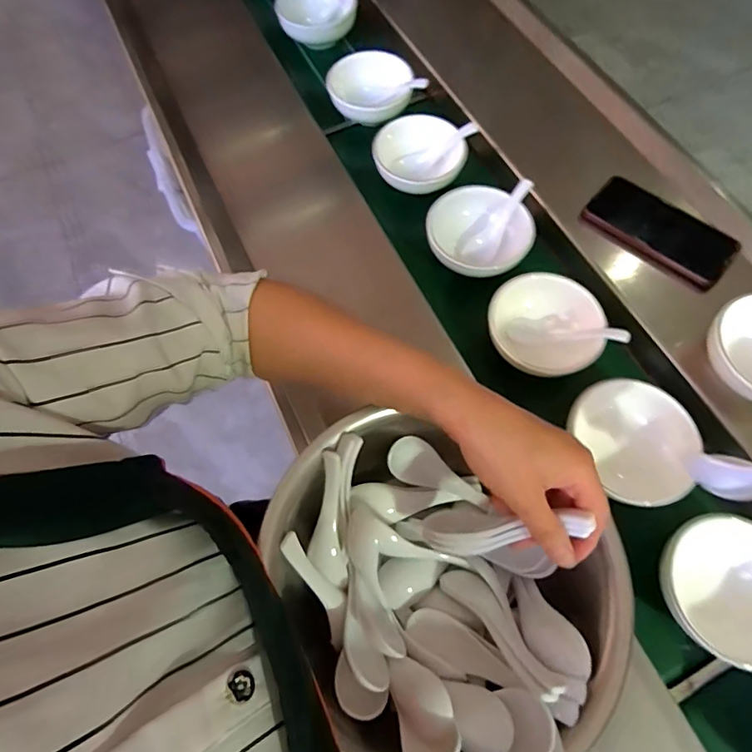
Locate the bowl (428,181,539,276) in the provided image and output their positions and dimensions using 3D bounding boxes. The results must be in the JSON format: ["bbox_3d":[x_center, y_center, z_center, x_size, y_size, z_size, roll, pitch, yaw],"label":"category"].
[{"bbox_3d":[0.121,-0.166,0.563,0.117,0.040,0.119,0,69,0],"label":"bowl"}]

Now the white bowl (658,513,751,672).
[{"bbox_3d":[0.304,0.183,0.409,0.103,0.041,0.115,-9,69,-3],"label":"white bowl"}]

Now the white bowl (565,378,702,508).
[{"bbox_3d":[0.250,0.064,0.463,0.104,0.048,0.121,-18,70,-7],"label":"white bowl"}]

